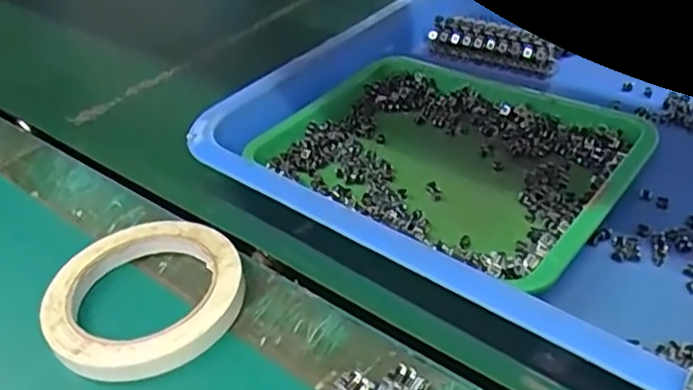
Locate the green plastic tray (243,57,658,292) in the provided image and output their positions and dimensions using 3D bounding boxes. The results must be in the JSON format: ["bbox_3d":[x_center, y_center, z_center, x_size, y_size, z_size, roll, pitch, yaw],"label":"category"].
[{"bbox_3d":[0.061,-0.026,0.418,0.218,0.027,0.160,26,48,36],"label":"green plastic tray"}]

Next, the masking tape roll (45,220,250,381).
[{"bbox_3d":[-0.108,0.053,0.353,0.101,0.018,0.099,-5,37,4],"label":"masking tape roll"}]

